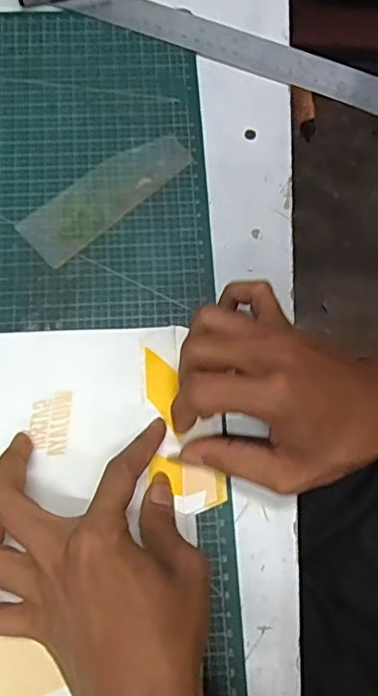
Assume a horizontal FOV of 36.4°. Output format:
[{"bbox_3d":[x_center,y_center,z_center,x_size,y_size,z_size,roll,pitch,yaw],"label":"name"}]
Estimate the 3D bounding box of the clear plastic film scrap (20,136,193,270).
[{"bbox_3d":[-0.054,-0.104,0.383,0.121,0.004,0.041,-39,79,-11],"label":"clear plastic film scrap"}]

